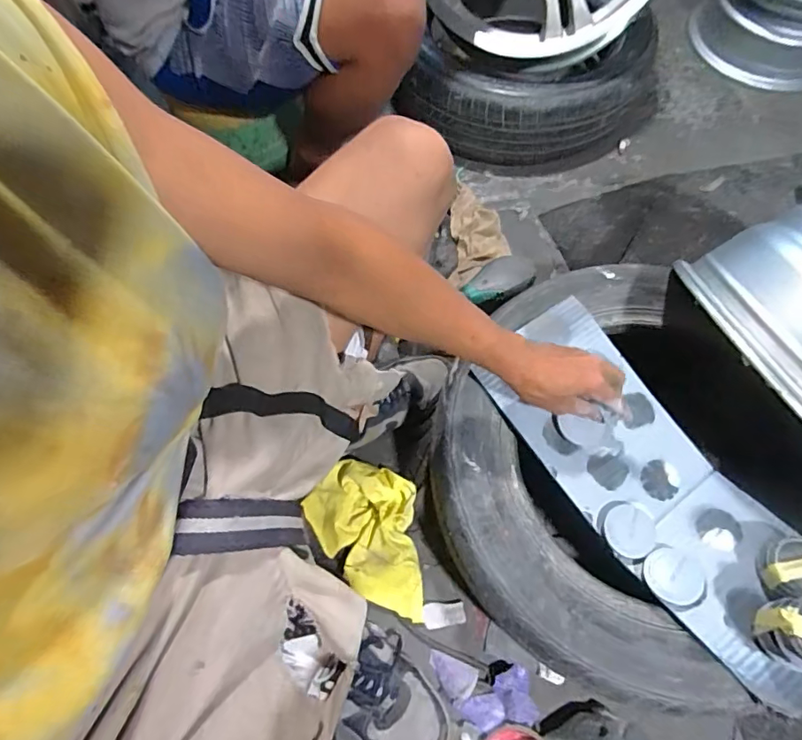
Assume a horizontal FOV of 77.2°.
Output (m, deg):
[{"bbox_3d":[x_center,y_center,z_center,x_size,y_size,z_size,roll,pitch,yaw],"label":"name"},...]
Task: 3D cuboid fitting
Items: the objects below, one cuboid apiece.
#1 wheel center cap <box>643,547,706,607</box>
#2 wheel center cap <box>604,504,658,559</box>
[{"bbox_3d":[0.298,0.225,0.548,0.057,0.013,0.056,-1,66,2],"label":"wheel center cap"},{"bbox_3d":[0.264,0.184,0.577,0.056,0.013,0.059,-1,66,2],"label":"wheel center cap"}]

